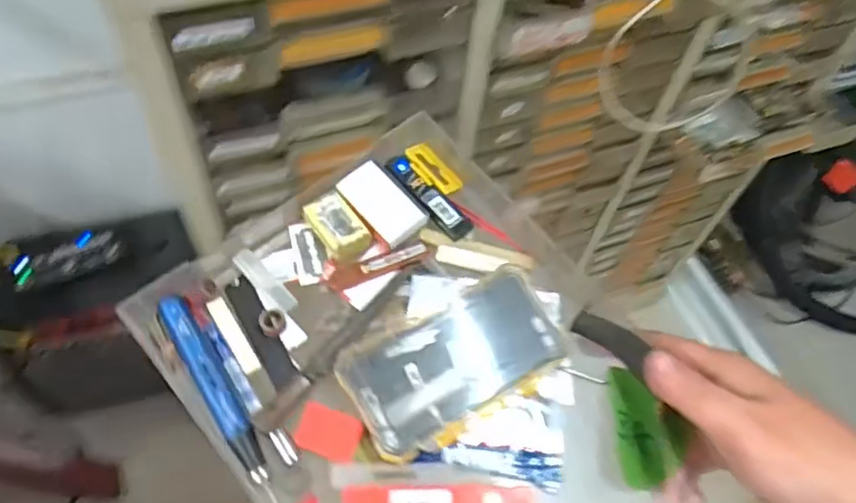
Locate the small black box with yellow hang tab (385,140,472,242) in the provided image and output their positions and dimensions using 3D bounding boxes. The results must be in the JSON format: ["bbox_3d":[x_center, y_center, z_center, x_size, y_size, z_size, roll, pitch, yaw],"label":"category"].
[{"bbox_3d":[0.006,-0.043,0.434,0.041,0.019,0.072,-34,64,-24],"label":"small black box with yellow hang tab"}]

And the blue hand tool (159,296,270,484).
[{"bbox_3d":[-0.123,0.077,0.356,0.016,0.023,0.119,-28,62,-22],"label":"blue hand tool"}]

